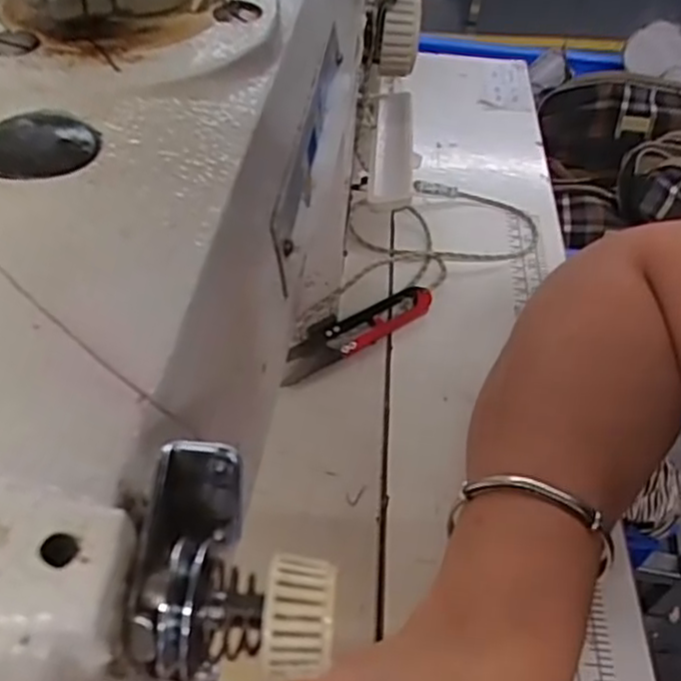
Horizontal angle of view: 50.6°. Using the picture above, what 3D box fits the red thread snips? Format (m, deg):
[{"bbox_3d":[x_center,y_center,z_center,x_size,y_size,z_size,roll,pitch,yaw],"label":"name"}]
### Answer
[{"bbox_3d":[0.007,-0.005,0.399,0.099,0.011,0.025,-25,55,-25],"label":"red thread snips"}]

